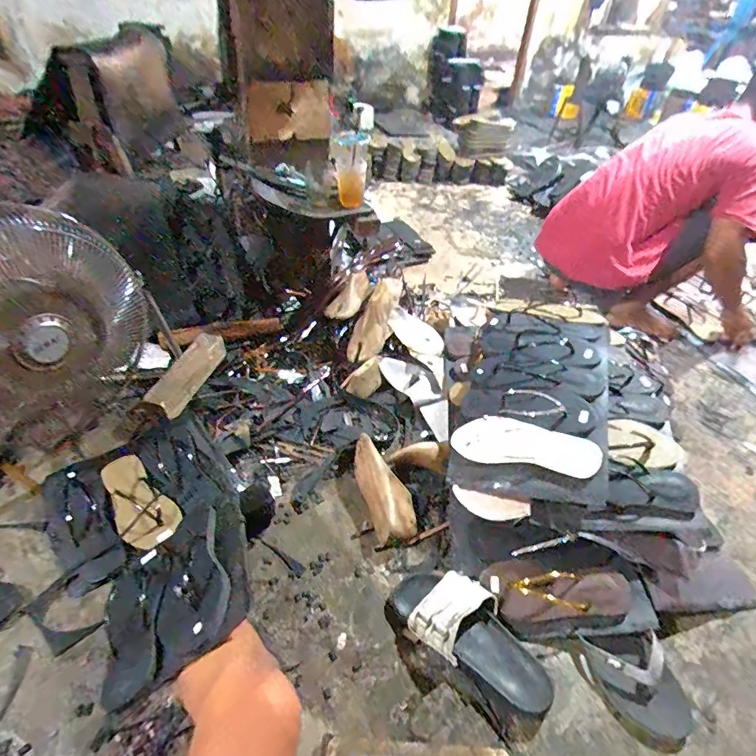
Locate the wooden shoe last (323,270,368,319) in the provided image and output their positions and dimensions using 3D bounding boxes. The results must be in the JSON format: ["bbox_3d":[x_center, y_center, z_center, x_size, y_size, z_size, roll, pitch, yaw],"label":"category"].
[{"bbox_3d":[-0.072,-0.217,1.195,0.050,0.053,0.175,24,60,22],"label":"wooden shoe last"}]

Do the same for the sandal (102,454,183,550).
[{"bbox_3d":[-0.438,0.219,0.802,0.088,0.028,0.203,-31,53,-33],"label":"sandal"}]

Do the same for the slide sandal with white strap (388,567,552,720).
[{"bbox_3d":[0.145,0.386,0.683,0.264,0.060,0.122,28,47,24],"label":"slide sandal with white strap"}]

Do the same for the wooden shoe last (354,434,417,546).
[{"bbox_3d":[0.009,0.210,0.862,0.085,0.068,0.224,-11,44,-16],"label":"wooden shoe last"}]

